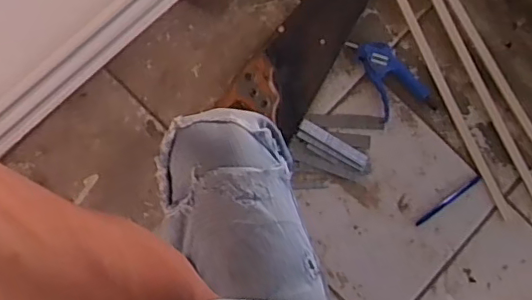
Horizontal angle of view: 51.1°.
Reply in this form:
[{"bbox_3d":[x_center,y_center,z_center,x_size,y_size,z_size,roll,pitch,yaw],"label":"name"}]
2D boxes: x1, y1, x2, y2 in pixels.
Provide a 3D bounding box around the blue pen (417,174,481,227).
[{"bbox_3d":[0.296,0.080,0.900,0.137,0.011,0.012,-34,89,-10],"label":"blue pen"}]

